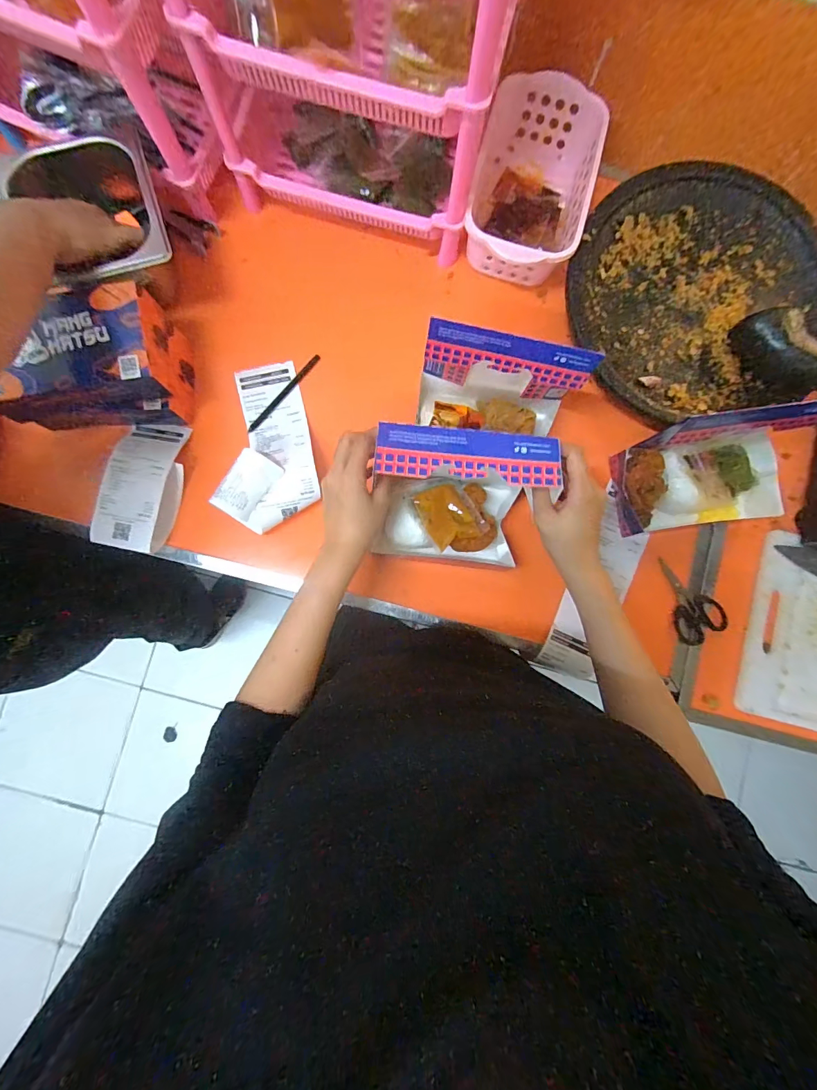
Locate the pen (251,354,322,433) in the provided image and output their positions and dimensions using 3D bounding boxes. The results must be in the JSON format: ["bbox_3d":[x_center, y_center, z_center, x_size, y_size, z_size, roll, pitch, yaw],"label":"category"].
[{"bbox_3d":[-0.167,-0.205,0.562,0.010,0.008,0.138,39,85,1],"label":"pen"}]

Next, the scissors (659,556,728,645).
[{"bbox_3d":[0.378,0.071,0.558,0.063,0.008,0.116,-21,87,-4],"label":"scissors"}]

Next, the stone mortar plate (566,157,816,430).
[{"bbox_3d":[0.382,-0.330,0.550,0.343,0.037,0.323,0,86,-2],"label":"stone mortar plate"}]

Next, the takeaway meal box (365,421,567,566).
[{"bbox_3d":[0.051,-0.048,0.469,0.168,0.163,0.111,4,86,-2],"label":"takeaway meal box"}]

